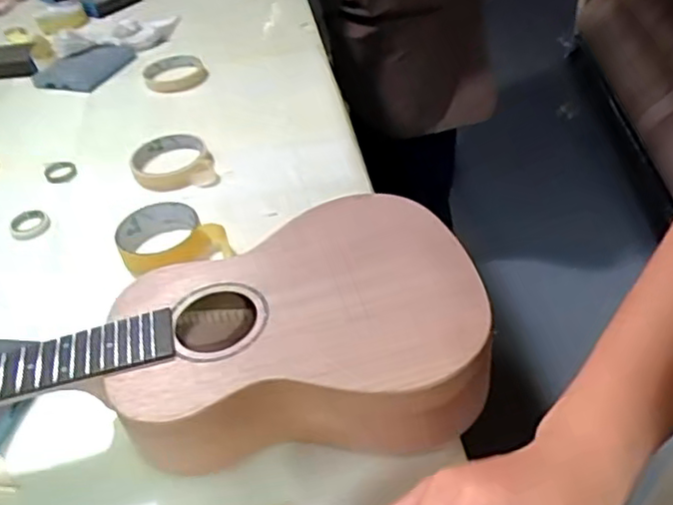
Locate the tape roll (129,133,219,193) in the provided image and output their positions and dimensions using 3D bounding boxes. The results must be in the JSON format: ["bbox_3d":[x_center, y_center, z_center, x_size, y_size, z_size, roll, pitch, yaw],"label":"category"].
[{"bbox_3d":[-0.184,-0.103,0.744,0.085,0.019,0.098,-18,42,-11],"label":"tape roll"}]

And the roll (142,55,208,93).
[{"bbox_3d":[-0.224,-0.247,0.925,0.084,0.018,0.088,-1,41,4],"label":"roll"}]

